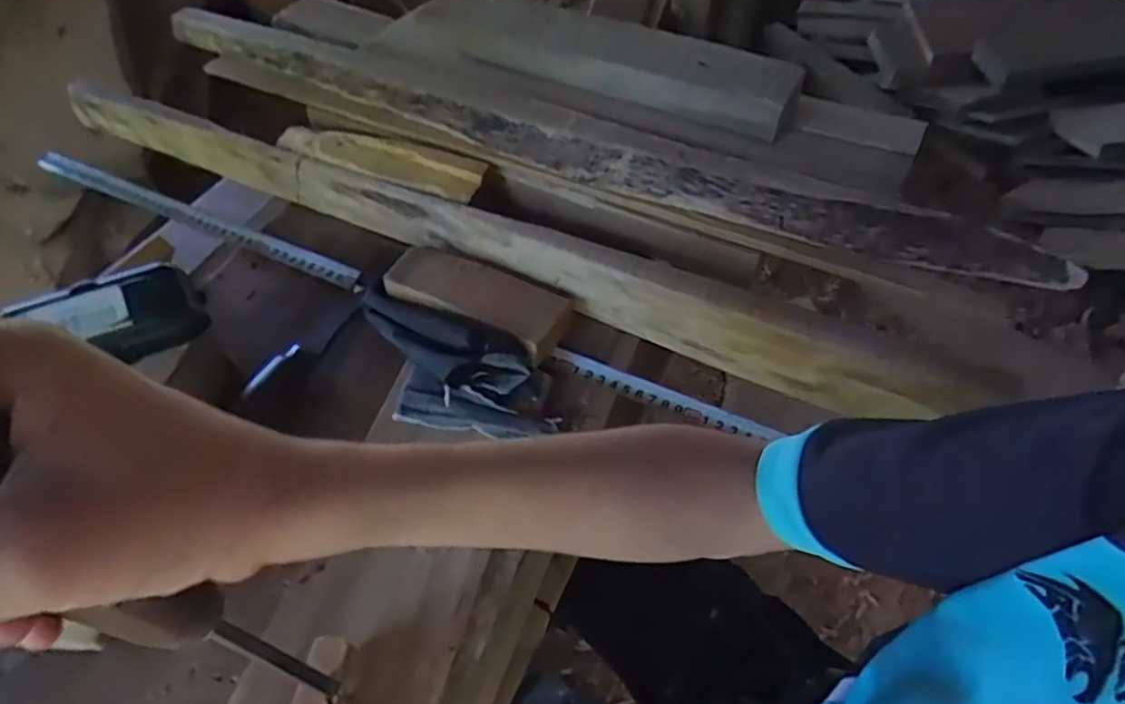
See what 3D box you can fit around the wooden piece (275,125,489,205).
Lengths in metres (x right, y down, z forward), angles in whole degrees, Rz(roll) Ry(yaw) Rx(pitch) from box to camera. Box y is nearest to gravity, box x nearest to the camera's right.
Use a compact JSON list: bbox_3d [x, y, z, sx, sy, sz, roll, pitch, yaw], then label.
[{"bbox_3d":[-0.161,-0.174,0.560,0.200,0.015,0.047,20,54,15],"label":"wooden piece"}]

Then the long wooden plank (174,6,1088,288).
[{"bbox_3d":[-0.030,-0.195,0.546,0.814,0.035,0.055,24,55,17],"label":"long wooden plank"}]

